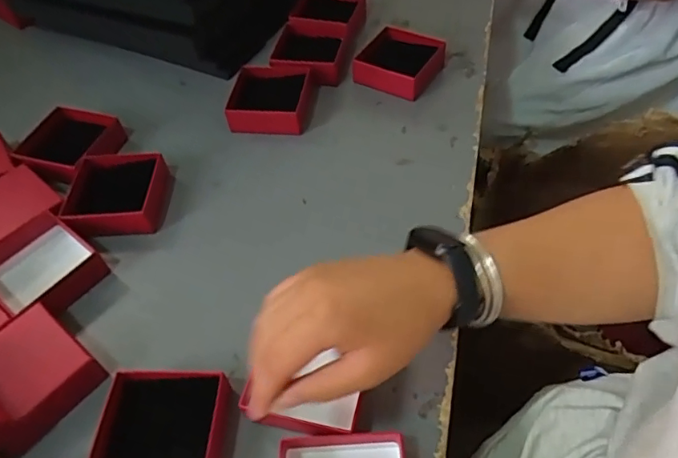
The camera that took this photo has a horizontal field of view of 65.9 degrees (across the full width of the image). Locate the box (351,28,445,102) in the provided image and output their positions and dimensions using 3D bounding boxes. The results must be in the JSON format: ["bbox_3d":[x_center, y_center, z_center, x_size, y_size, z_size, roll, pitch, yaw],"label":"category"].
[{"bbox_3d":[0.077,-0.211,0.659,0.096,0.033,0.097,20,56,19],"label":"box"}]

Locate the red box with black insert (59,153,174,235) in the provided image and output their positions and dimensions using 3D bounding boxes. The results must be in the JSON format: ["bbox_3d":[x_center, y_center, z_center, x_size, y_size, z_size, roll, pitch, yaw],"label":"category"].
[{"bbox_3d":[-0.232,-0.034,0.552,0.097,0.036,0.094,-4,52,2],"label":"red box with black insert"}]

